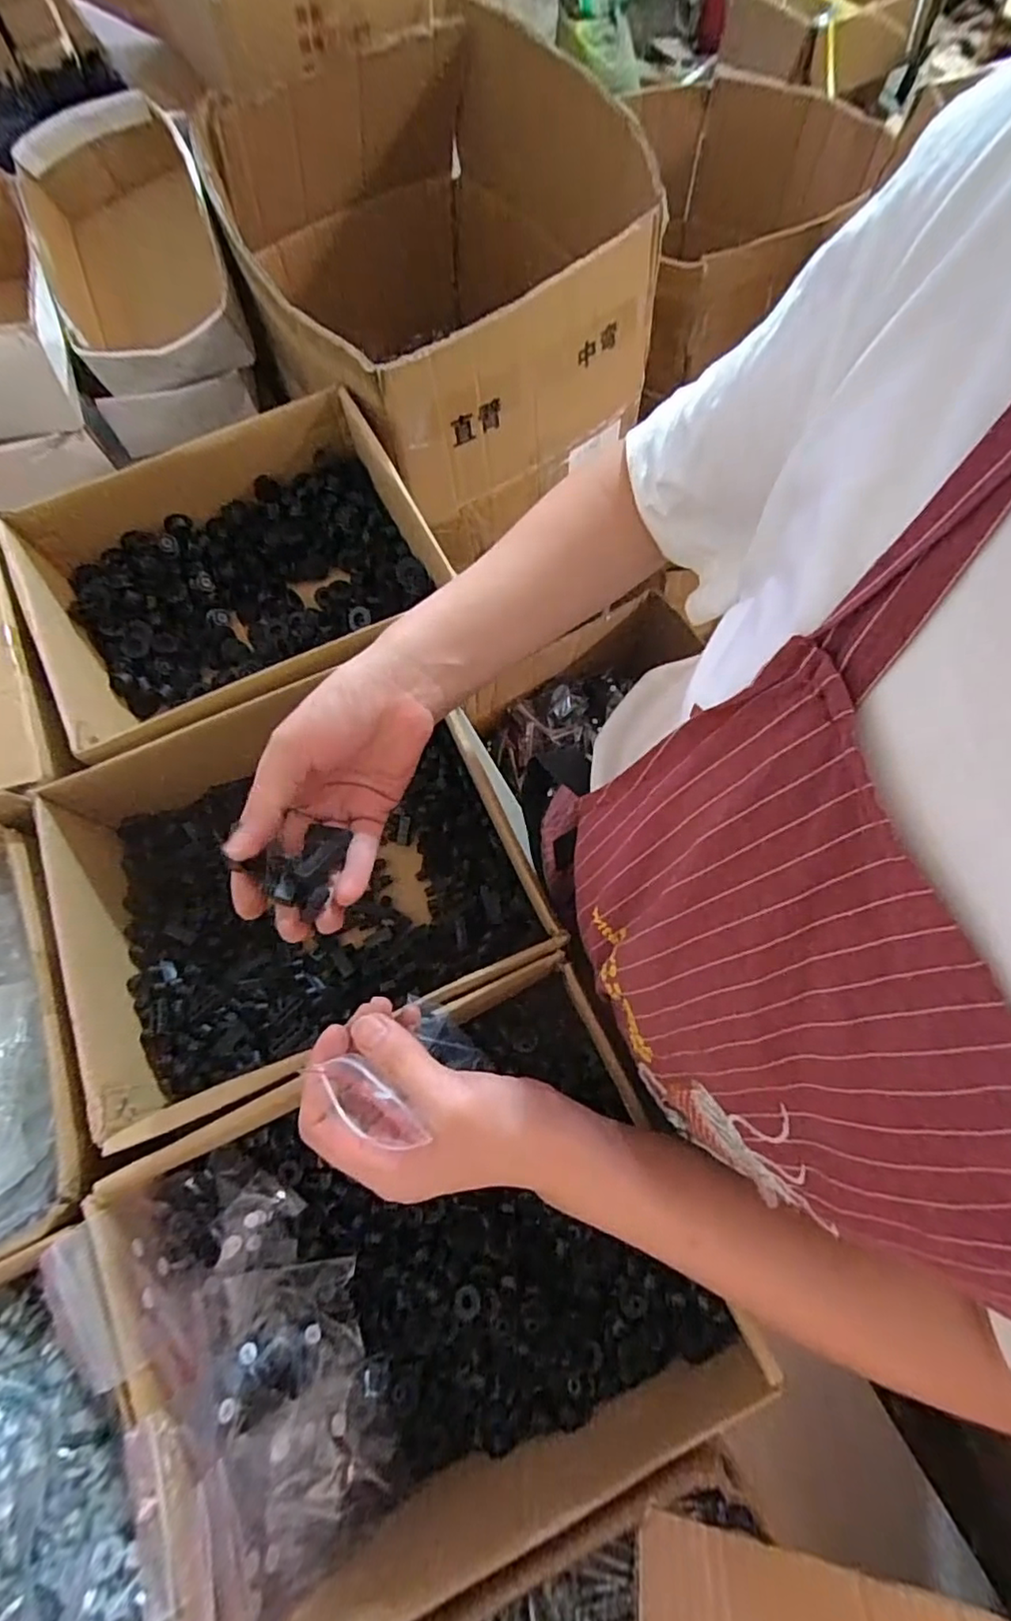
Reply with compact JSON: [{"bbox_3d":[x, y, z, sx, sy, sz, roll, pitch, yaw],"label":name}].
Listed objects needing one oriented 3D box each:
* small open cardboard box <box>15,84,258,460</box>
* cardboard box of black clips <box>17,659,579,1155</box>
[{"bbox_3d":[-0.366,-0.527,0.628,0.179,0.171,0.234,-17,73,-4],"label":"small open cardboard box"},{"bbox_3d":[-0.156,0.054,0.465,0.293,0.118,0.243,-25,73,-7],"label":"cardboard box of black clips"}]

